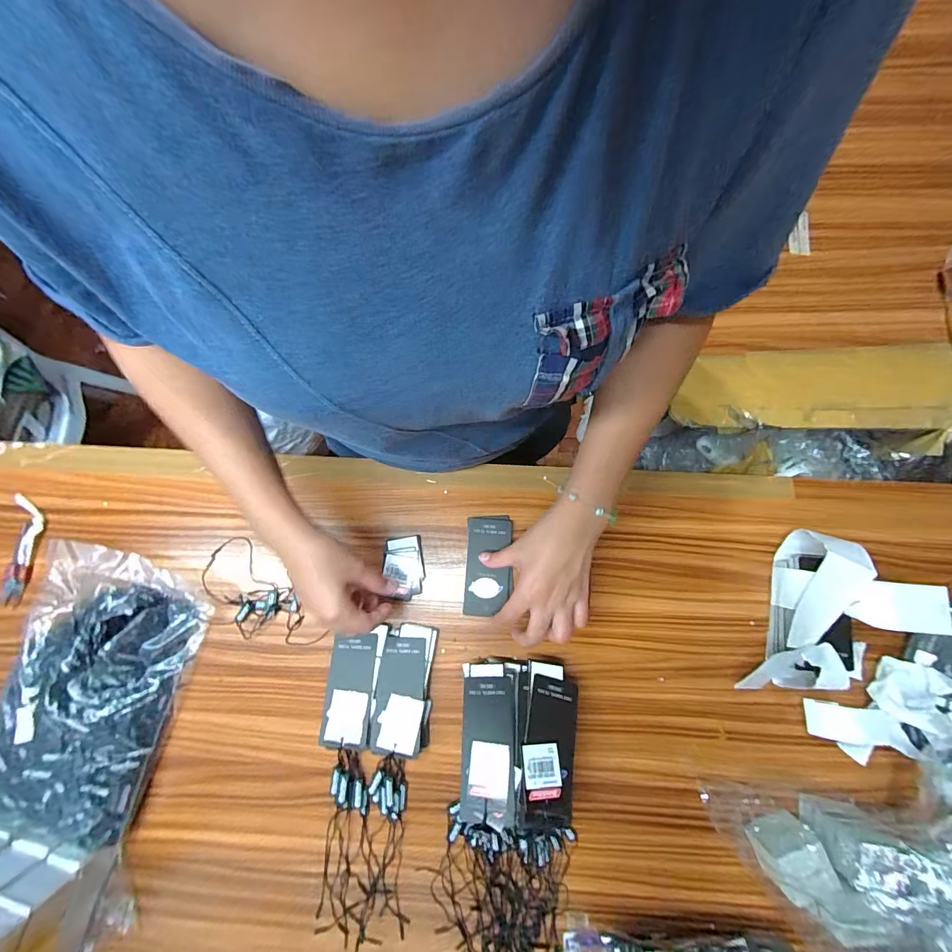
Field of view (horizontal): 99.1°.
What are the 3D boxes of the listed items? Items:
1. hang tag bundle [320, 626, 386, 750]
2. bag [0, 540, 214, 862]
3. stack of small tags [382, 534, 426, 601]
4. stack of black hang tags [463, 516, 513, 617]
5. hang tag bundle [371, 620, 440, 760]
[{"bbox_3d":[-0.132,0.223,0.435,0.056,0.031,0.111,4,80,3],"label":"hang tag bundle"},{"bbox_3d":[-0.413,0.221,0.428,0.178,0.059,0.267,15,81,5],"label":"bag"},{"bbox_3d":[-0.083,0.107,0.471,0.045,0.011,0.071,-7,79,0],"label":"stack of small tags"},{"bbox_3d":[0.013,0.103,0.469,0.052,0.010,0.112,5,81,2],"label":"stack of black hang tags"},{"bbox_3d":[-0.077,0.226,0.433,0.057,0.030,0.120,4,80,3],"label":"hang tag bundle"}]

